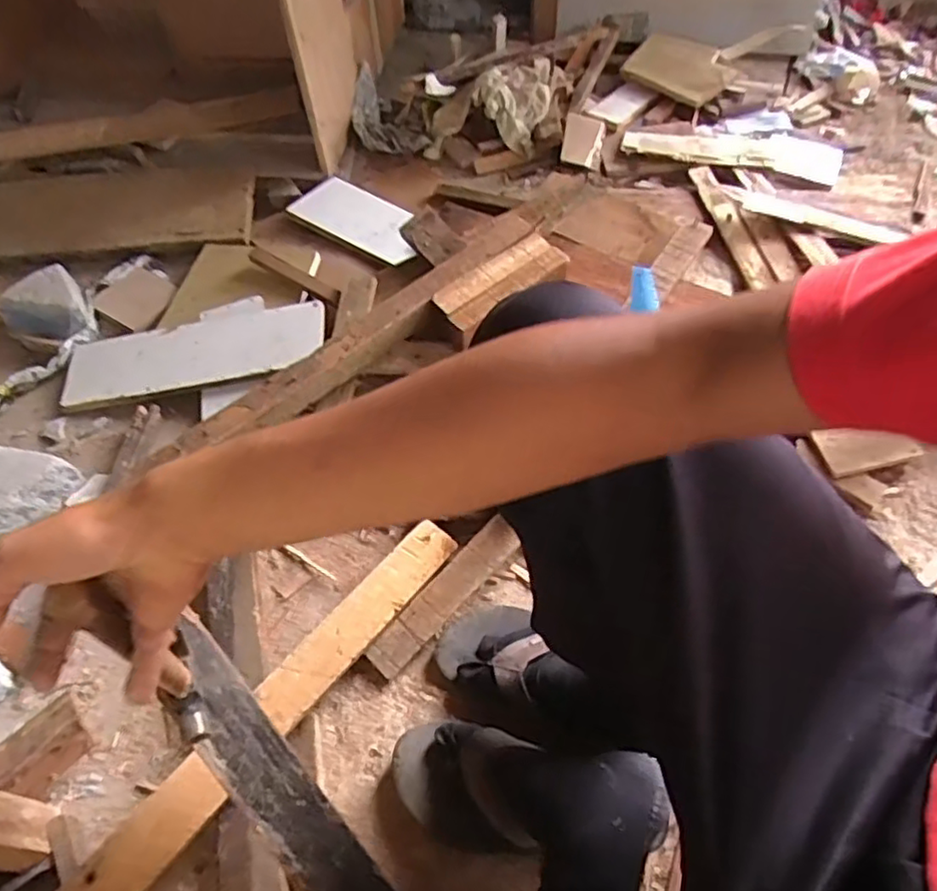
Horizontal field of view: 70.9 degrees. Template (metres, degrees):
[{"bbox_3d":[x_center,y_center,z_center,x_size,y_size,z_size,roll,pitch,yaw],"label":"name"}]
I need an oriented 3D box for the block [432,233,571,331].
[{"bbox_3d":[0.049,-0.238,0.954,0.203,0.032,0.073,-35,60,-20],"label":"block"}]

